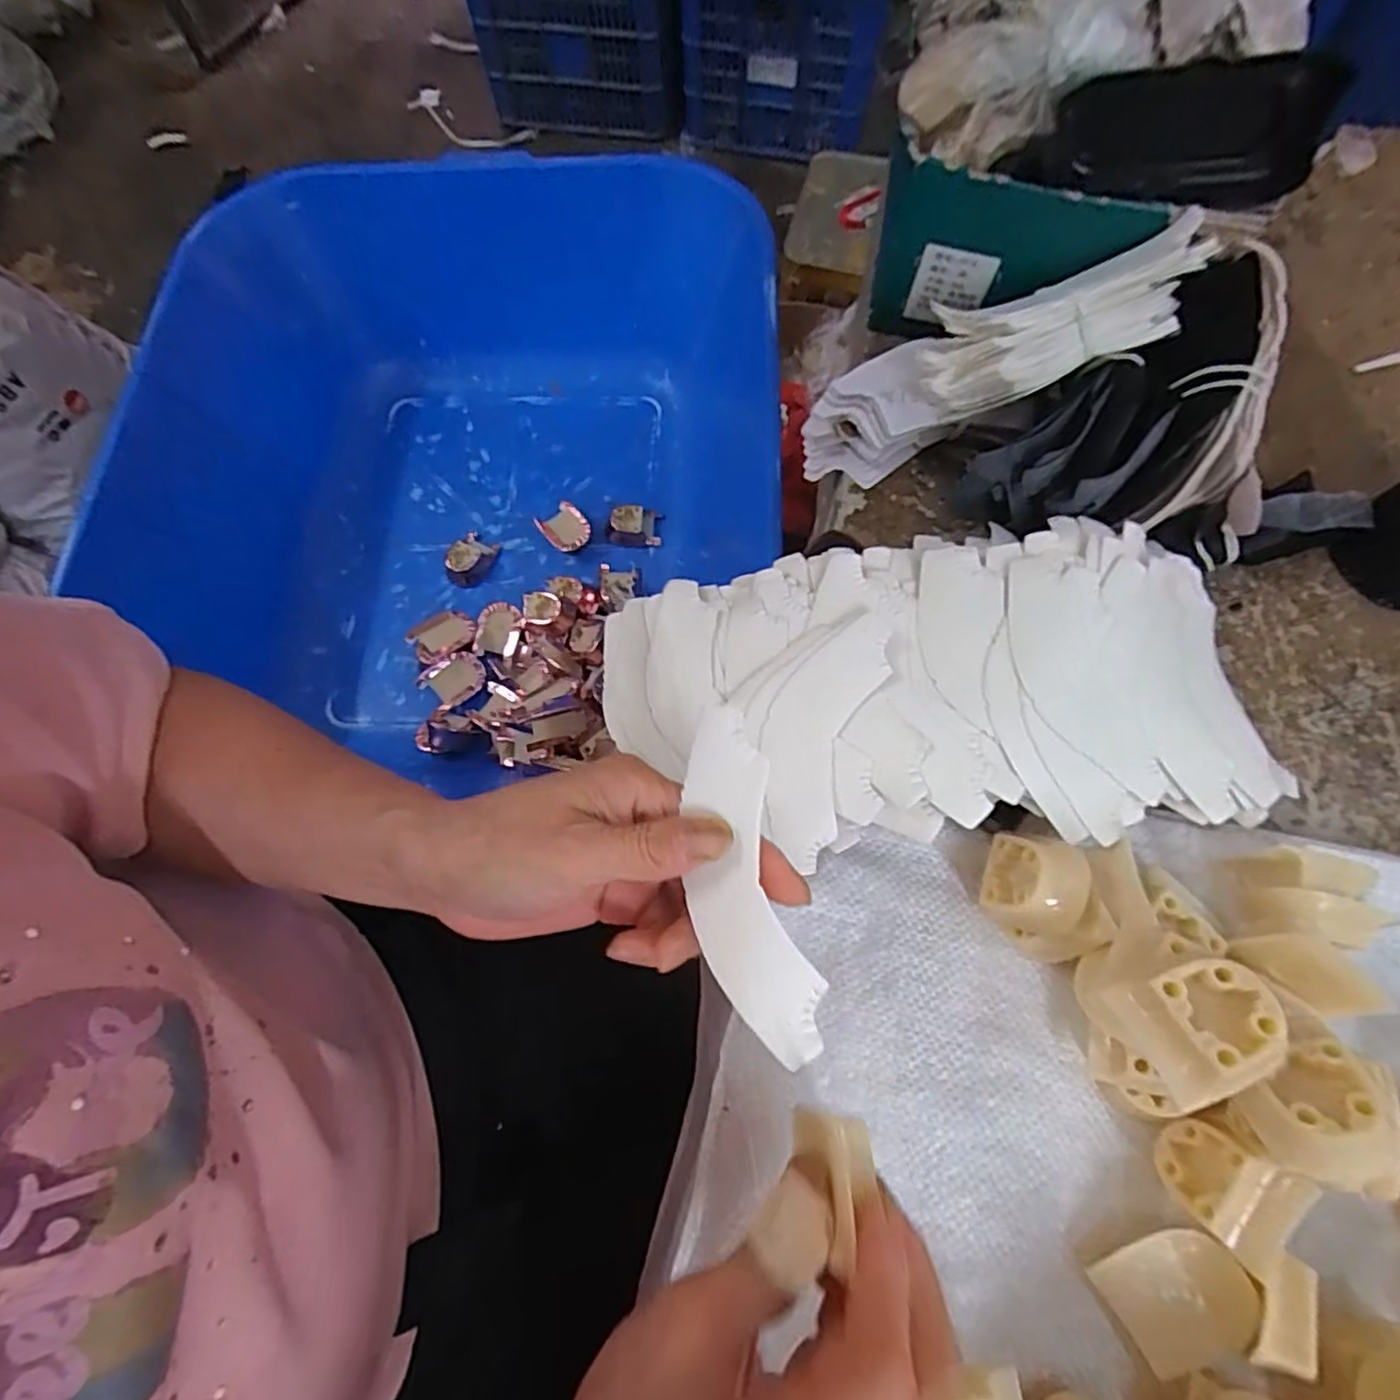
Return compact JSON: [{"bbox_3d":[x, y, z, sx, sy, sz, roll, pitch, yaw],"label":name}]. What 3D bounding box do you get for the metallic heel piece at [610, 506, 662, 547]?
[{"bbox_3d":[-0.063,-0.170,0.638,0.047,0.020,0.036,1,70,0],"label":"metallic heel piece"}]

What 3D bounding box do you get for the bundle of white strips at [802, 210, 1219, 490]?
[{"bbox_3d":[0.146,-0.178,0.336,0.206,0.054,0.068,-20,69,21],"label":"bundle of white strips"}]

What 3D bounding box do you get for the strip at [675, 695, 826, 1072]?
[{"bbox_3d":[0.012,0.063,0.221,0.037,0.007,0.116,-15,89,19],"label":"strip"}]

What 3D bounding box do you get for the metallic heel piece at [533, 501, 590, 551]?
[{"bbox_3d":[-0.130,-0.167,0.636,0.040,0.027,0.053,-41,75,-13],"label":"metallic heel piece"}]

